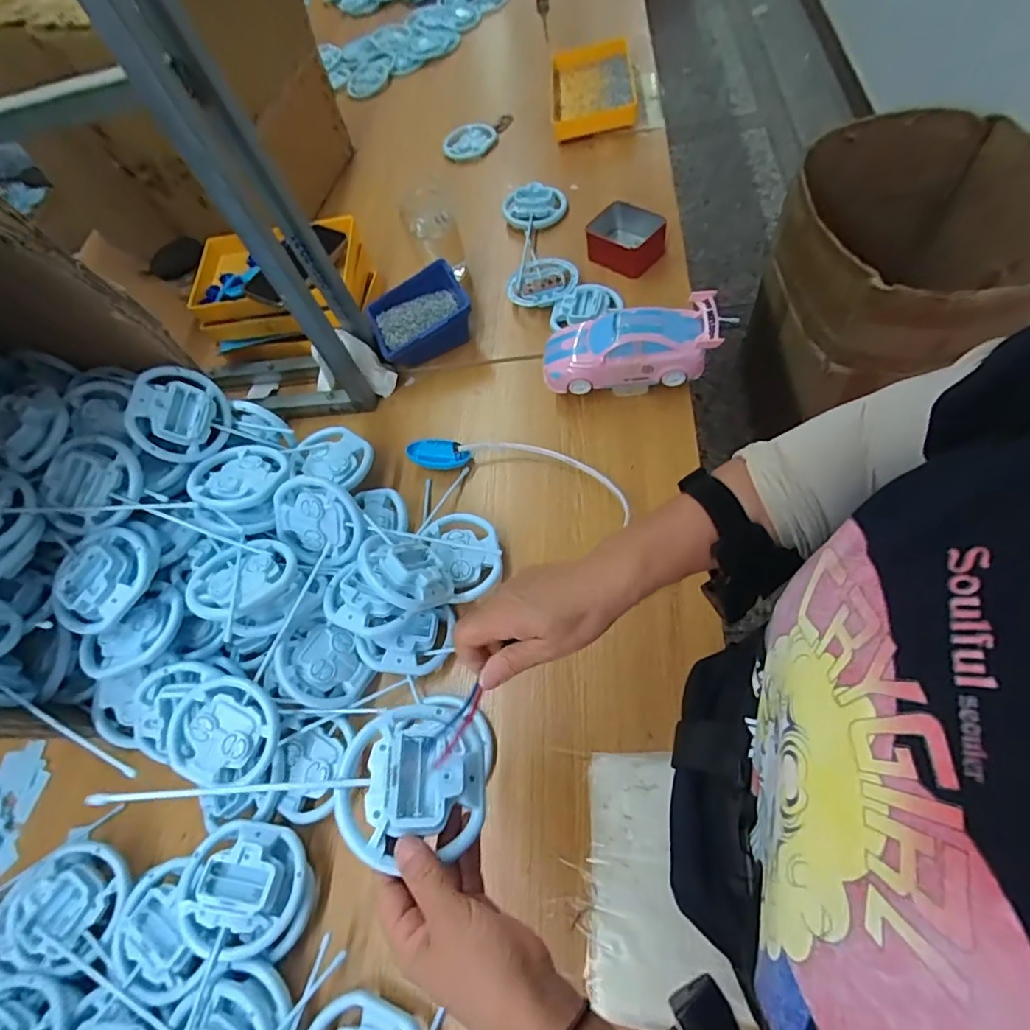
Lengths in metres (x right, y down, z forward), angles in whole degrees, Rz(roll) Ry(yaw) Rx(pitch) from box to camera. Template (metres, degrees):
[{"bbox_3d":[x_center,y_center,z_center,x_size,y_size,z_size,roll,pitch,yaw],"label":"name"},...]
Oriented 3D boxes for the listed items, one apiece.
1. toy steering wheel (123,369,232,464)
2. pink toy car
[{"bbox_3d":[-0.362,-0.109,0.592,0.028,0.093,0.099,-2,77,52],"label":"toy steering wheel"},{"bbox_3d":[0.137,-0.197,0.641,0.205,0.083,0.080,-8,60,17],"label":"pink toy car"}]

